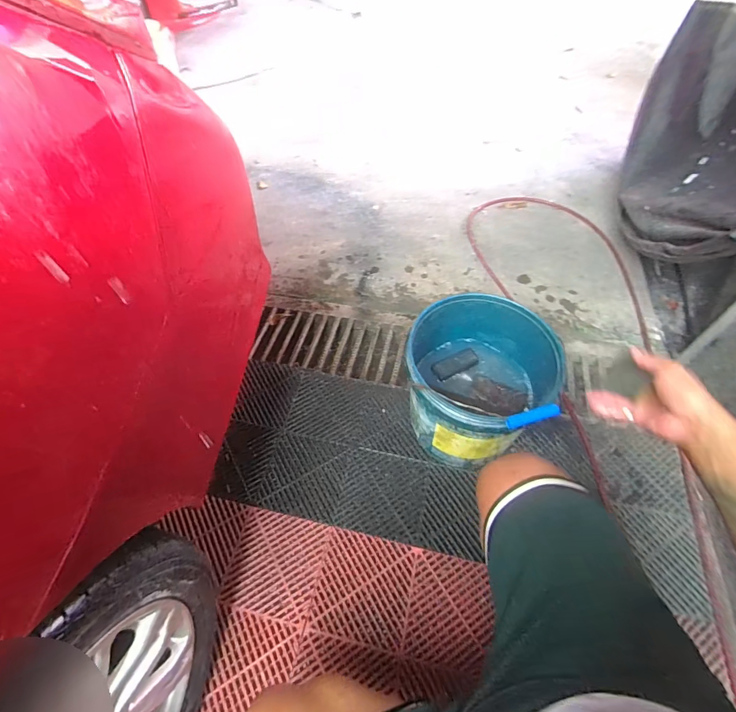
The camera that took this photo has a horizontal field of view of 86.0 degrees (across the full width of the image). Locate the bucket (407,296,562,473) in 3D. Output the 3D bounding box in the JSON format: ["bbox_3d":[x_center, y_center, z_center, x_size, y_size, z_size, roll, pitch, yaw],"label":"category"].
[{"bbox_3d":[0.243,0.083,0.928,0.299,0.345,0.301,-1,55,1],"label":"bucket"}]

